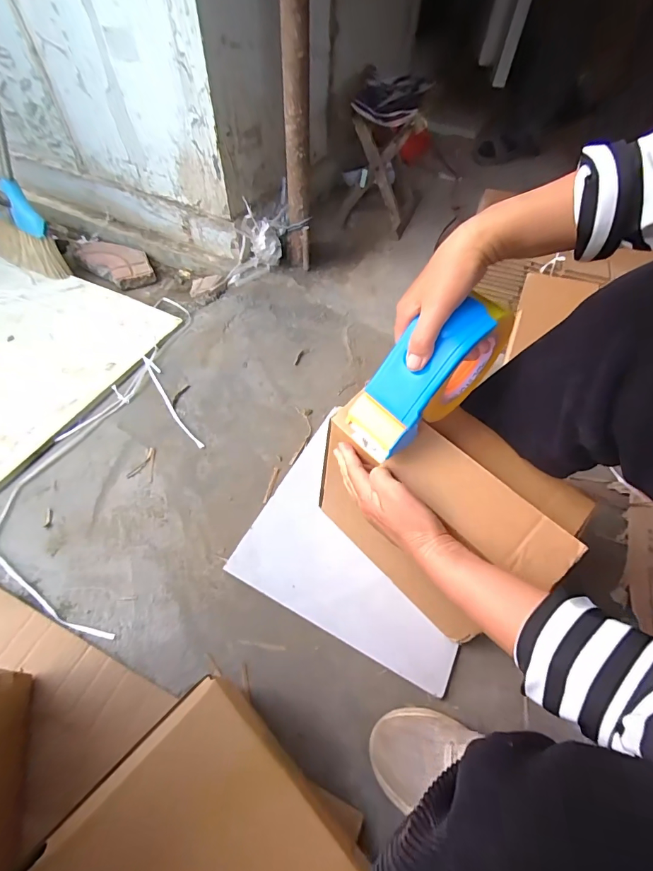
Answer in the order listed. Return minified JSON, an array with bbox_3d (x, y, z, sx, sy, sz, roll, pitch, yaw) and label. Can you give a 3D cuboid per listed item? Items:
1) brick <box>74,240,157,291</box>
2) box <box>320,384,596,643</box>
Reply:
[{"bbox_3d":[-0.553,-0.460,1.035,0.256,0.035,0.116,33,60,19],"label":"brick"},{"bbox_3d":[0.128,0.090,0.490,0.130,0.242,0.251,-39,65,-22],"label":"box"}]

